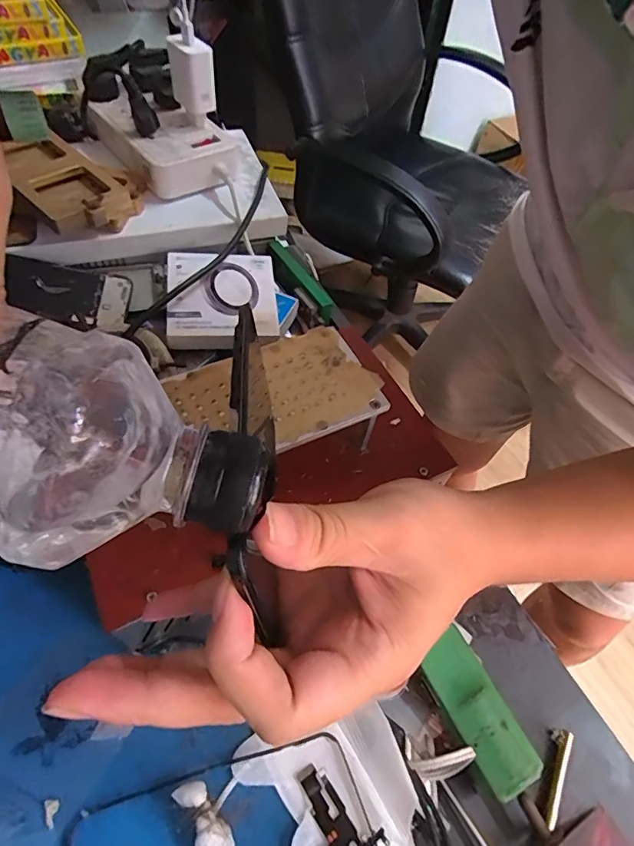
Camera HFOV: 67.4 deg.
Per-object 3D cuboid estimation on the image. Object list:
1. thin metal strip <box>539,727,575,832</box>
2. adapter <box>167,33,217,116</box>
[{"bbox_3d":[0.160,0.235,0.318,0.012,0.004,0.058,28,58,14],"label":"thin metal strip"},{"bbox_3d":[-0.129,-0.363,0.497,0.042,0.063,0.034,-4,56,-8],"label":"adapter"}]

